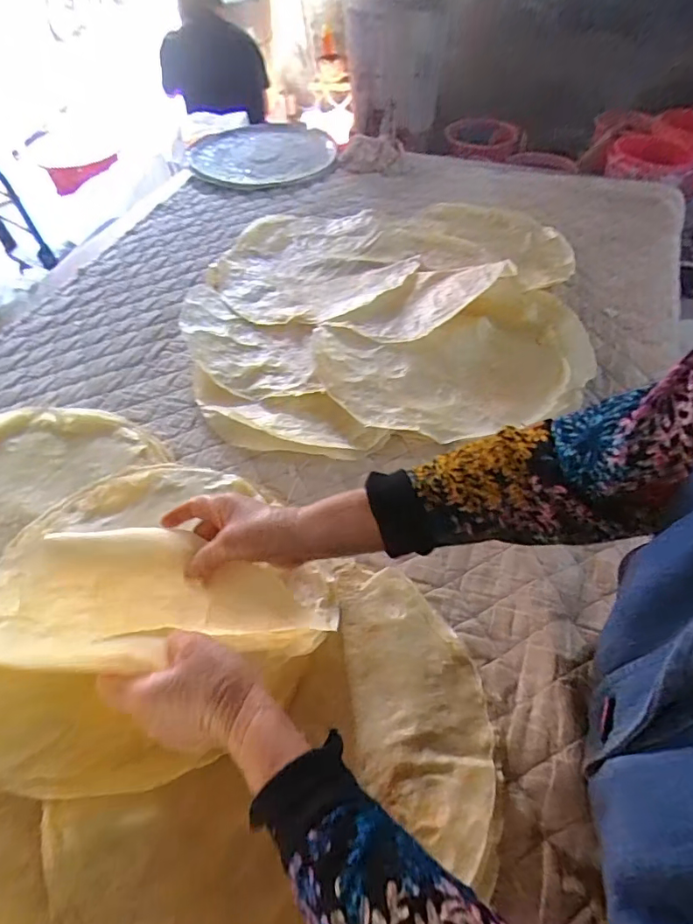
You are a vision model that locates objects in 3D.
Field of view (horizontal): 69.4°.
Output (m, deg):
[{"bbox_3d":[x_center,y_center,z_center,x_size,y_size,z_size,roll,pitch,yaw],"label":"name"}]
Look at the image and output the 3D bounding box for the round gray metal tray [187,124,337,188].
[{"bbox_3d":[-0.202,-0.752,1.210,0.340,0.034,0.337,-1,53,1],"label":"round gray metal tray"}]

